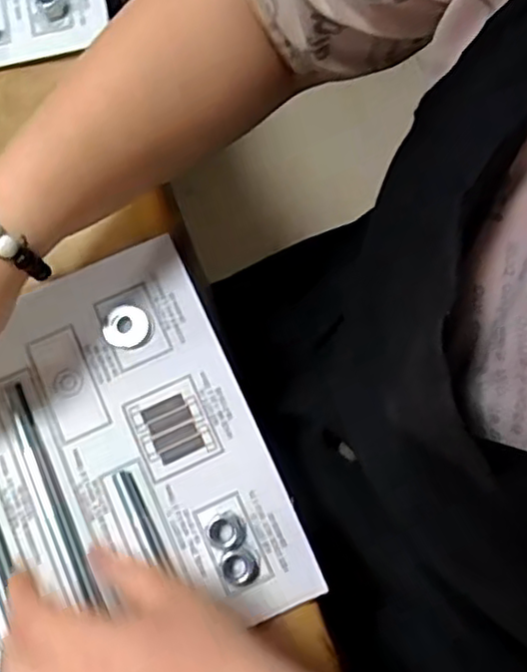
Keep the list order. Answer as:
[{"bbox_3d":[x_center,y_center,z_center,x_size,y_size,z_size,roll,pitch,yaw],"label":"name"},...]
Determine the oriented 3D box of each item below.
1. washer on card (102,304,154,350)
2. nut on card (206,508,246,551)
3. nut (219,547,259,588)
[{"bbox_3d":[-0.080,-0.006,0.400,0.029,0.004,0.027,0,75,0],"label":"washer on card"},{"bbox_3d":[-0.020,0.105,0.370,0.021,0.009,0.020,0,75,0],"label":"nut on card"},{"bbox_3d":[-0.013,0.123,0.366,0.020,0.010,0.020,0,75,0],"label":"nut"}]

